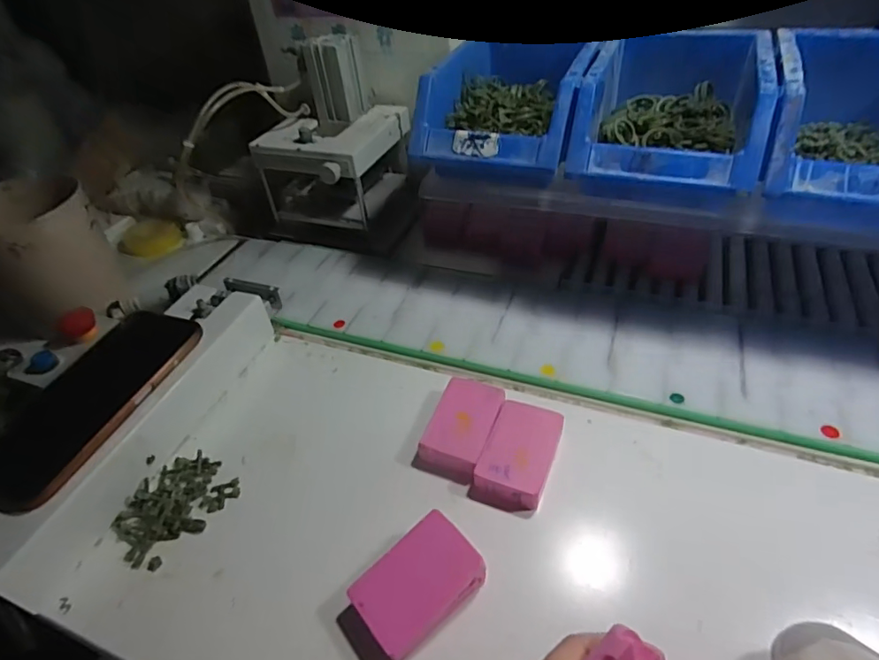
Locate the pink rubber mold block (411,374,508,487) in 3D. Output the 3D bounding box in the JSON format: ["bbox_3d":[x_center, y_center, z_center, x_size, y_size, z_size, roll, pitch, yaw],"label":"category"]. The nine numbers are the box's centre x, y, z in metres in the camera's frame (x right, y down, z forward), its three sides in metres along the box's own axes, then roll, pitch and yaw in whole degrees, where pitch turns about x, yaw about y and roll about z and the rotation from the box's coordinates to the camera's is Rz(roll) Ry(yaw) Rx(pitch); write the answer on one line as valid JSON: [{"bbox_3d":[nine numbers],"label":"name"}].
[{"bbox_3d":[0.016,0.069,0.369,0.044,0.019,0.073,13,46,21],"label":"pink rubber mold block"}]

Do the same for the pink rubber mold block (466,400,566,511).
[{"bbox_3d":[0.055,0.084,0.350,0.044,0.017,0.076,14,46,22],"label":"pink rubber mold block"}]

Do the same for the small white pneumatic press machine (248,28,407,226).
[{"bbox_3d":[-0.114,-0.210,0.556,0.127,0.162,0.155,13,48,20],"label":"small white pneumatic press machine"}]

